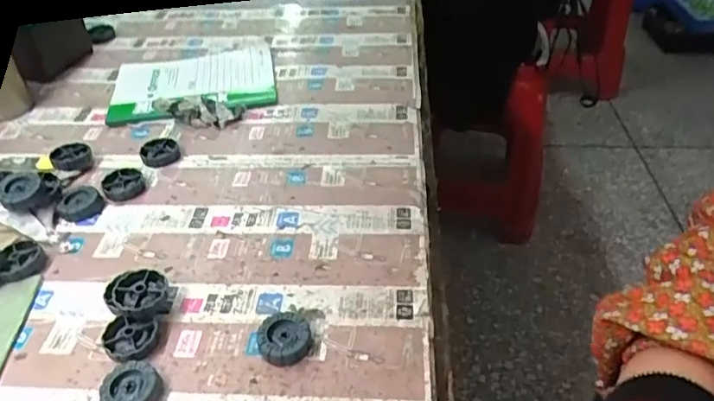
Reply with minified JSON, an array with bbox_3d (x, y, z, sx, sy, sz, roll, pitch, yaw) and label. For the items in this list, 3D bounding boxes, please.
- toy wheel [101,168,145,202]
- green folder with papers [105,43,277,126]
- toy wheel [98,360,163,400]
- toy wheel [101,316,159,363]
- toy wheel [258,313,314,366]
[{"bbox_3d":[-0.230,-0.016,0.537,0.038,0.011,0.043,-7,42,-7],"label":"toy wheel"},{"bbox_3d":[-0.198,-0.144,0.657,0.192,0.012,0.150,-8,43,-8],"label":"green folder with papers"},{"bbox_3d":[-0.155,0.129,0.371,0.038,0.014,0.038,0,42,0],"label":"toy wheel"},{"bbox_3d":[-0.168,0.104,0.401,0.038,0.011,0.035,0,42,0],"label":"toy wheel"},{"bbox_3d":[-0.053,0.100,0.392,0.037,0.014,0.035,0,42,0],"label":"toy wheel"}]

